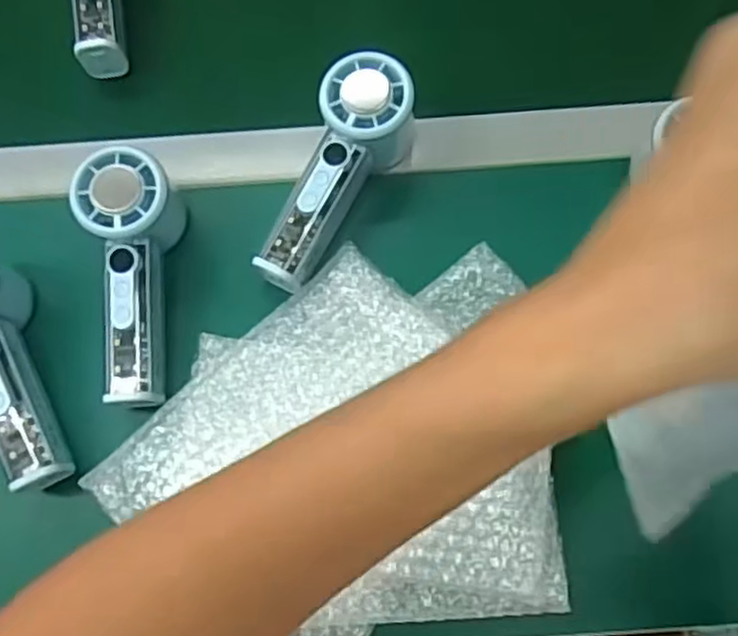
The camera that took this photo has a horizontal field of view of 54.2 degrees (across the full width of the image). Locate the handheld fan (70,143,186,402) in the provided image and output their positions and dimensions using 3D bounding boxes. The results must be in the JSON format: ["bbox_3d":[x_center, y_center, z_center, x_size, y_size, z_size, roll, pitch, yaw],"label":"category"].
[{"bbox_3d":[-0.148,-0.024,0.452,0.056,0.056,0.156,-3,85,0],"label":"handheld fan"}]

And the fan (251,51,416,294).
[{"bbox_3d":[-0.020,-0.087,0.459,0.061,0.065,0.150,20,74,7],"label":"fan"}]

